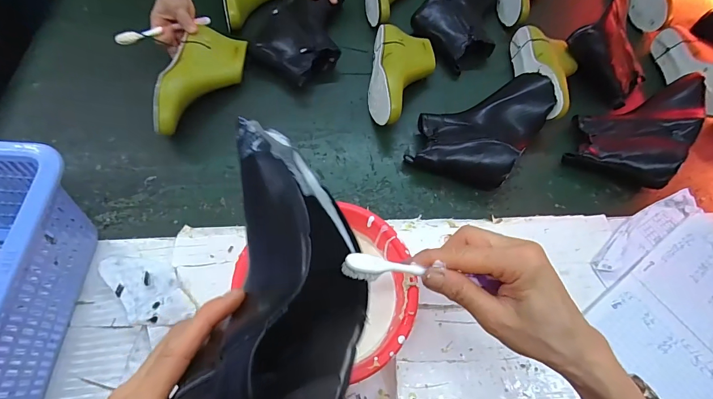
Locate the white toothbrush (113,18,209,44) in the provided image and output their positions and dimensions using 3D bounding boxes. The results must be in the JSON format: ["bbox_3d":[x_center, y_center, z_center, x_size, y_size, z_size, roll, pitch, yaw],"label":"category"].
[{"bbox_3d":[-0.333,-0.300,0.640,0.021,0.016,0.189,28,43,12],"label":"white toothbrush"}]

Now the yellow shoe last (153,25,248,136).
[{"bbox_3d":[-0.260,-0.195,0.607,0.087,0.078,0.225,13,62,4],"label":"yellow shoe last"}]

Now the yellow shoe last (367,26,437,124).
[{"bbox_3d":[0.079,-0.213,0.631,0.107,0.077,0.217,7,62,1],"label":"yellow shoe last"}]

